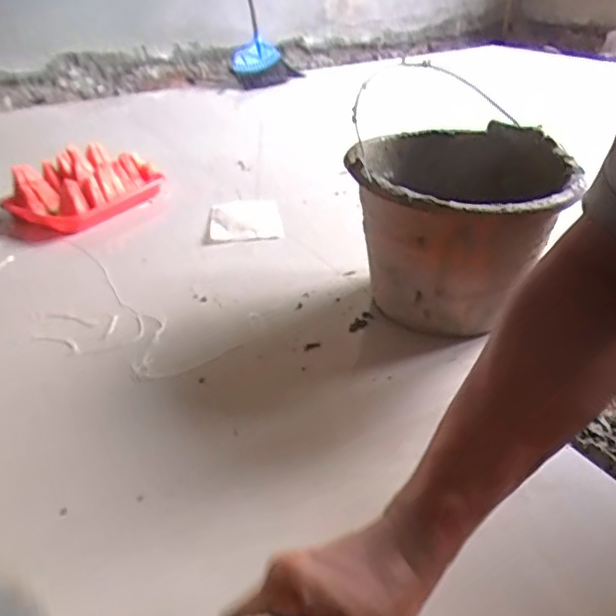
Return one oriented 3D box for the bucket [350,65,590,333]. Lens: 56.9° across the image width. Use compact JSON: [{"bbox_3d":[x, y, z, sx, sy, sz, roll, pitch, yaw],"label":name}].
[{"bbox_3d":[0.177,-0.096,0.710,0.228,0.202,0.266,4,34,8],"label":"bucket"}]

